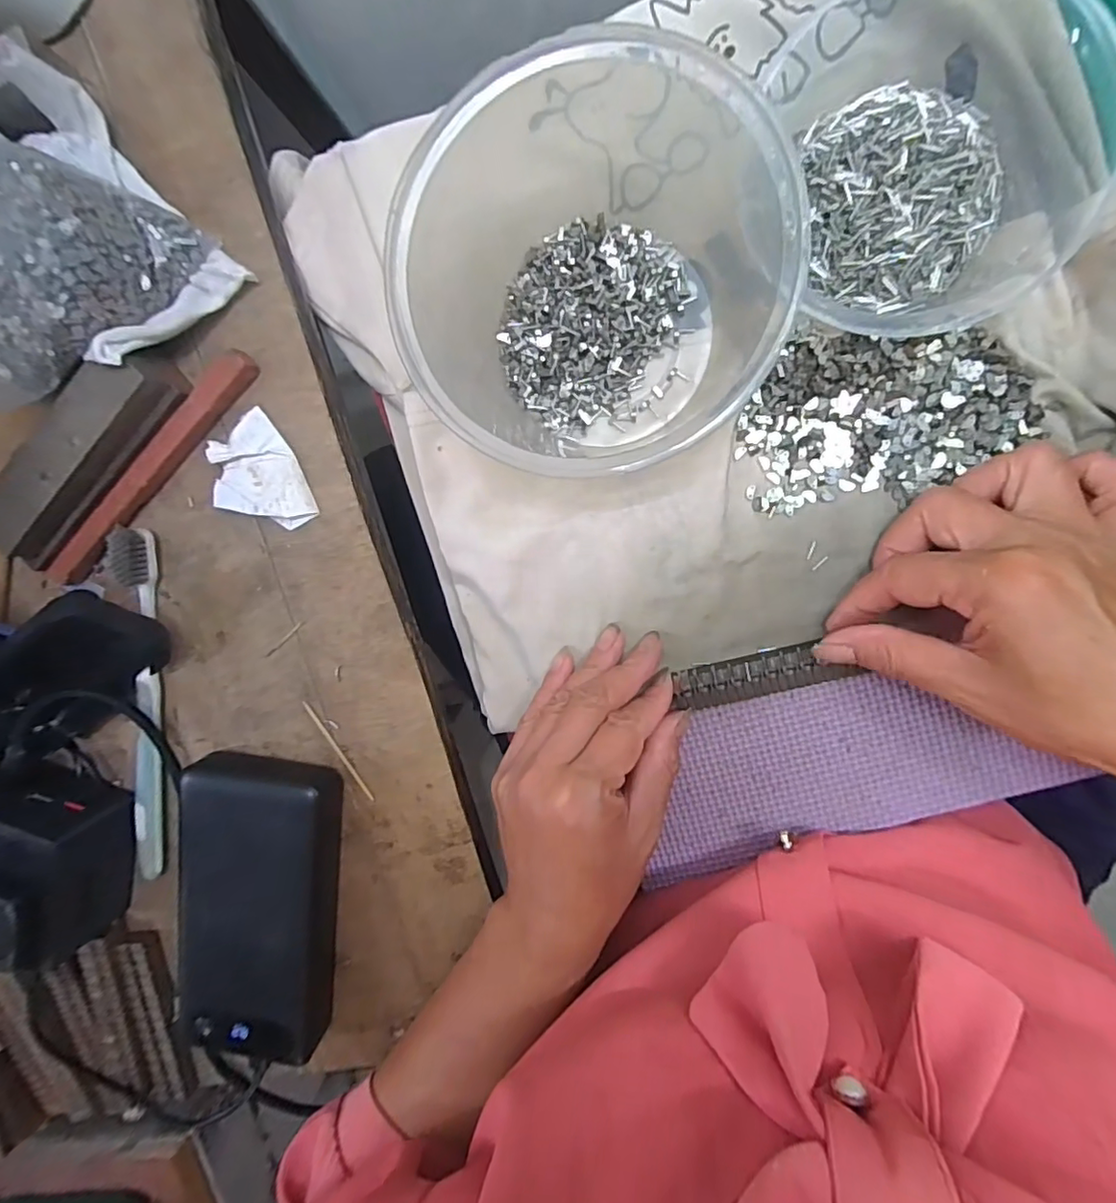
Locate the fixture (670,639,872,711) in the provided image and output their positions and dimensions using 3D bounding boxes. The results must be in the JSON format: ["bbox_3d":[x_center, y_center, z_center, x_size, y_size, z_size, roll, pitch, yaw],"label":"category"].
[{"bbox_3d":[0.096,0.035,0.270,0.078,0.006,0.023,-11,98,8],"label":"fixture"}]

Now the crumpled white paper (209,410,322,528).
[{"bbox_3d":[-0.140,-0.058,0.263,0.041,0.009,0.052,-18,96,10],"label":"crumpled white paper"}]

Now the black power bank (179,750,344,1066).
[{"bbox_3d":[-0.154,0.163,0.287,0.071,0.030,0.165,8,100,7],"label":"black power bank"}]

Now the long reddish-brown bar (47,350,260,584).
[{"bbox_3d":[-0.195,-0.060,0.266,0.149,0.010,0.016,-43,91,12],"label":"long reddish-brown bar"}]

